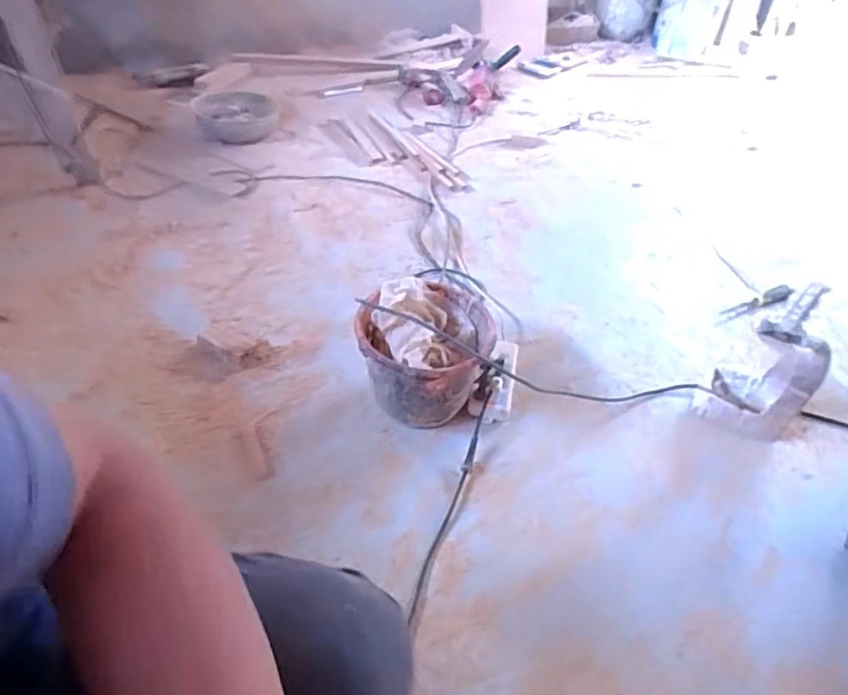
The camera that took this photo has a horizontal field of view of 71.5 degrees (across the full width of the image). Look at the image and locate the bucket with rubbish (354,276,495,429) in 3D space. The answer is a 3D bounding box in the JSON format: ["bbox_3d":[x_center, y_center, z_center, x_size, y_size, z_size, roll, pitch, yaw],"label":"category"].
[{"bbox_3d":[0.000,0.011,1.035,0.218,0.217,0.235,3,43,-3],"label":"bucket with rubbish"}]

